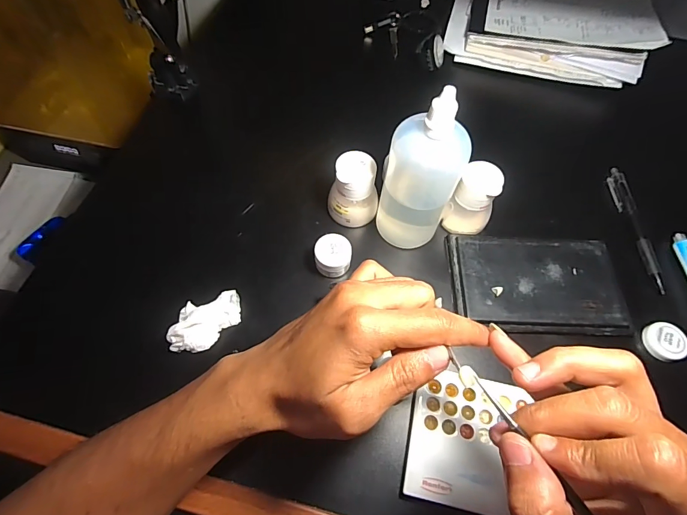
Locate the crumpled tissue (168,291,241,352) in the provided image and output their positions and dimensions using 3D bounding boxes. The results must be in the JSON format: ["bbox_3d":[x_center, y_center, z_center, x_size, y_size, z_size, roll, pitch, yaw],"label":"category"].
[{"bbox_3d":[-0.115,0.053,0.319,0.035,0.029,0.063,37,68,15],"label":"crumpled tissue"}]

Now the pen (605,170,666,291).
[{"bbox_3d":[0.296,-0.032,0.388,0.016,0.013,0.144,2,64,-1],"label":"pen"}]

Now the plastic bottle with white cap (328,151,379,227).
[{"bbox_3d":[0.009,-0.062,0.362,0.044,0.064,0.042,1,64,-2],"label":"plastic bottle with white cap"}]

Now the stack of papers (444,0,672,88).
[{"bbox_3d":[0.273,-0.315,0.504,0.250,0.046,0.166,15,64,5],"label":"stack of papers"}]

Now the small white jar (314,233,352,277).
[{"bbox_3d":[-0.009,0.001,0.350,0.032,0.032,0.035,1,64,-2],"label":"small white jar"}]

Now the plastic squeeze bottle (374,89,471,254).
[{"bbox_3d":[0.065,-0.067,0.312,0.059,0.145,0.053,25,65,10],"label":"plastic squeeze bottle"}]

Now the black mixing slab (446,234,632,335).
[{"bbox_3d":[0.177,0.022,0.348,0.151,0.008,0.090,4,63,0],"label":"black mixing slab"}]

